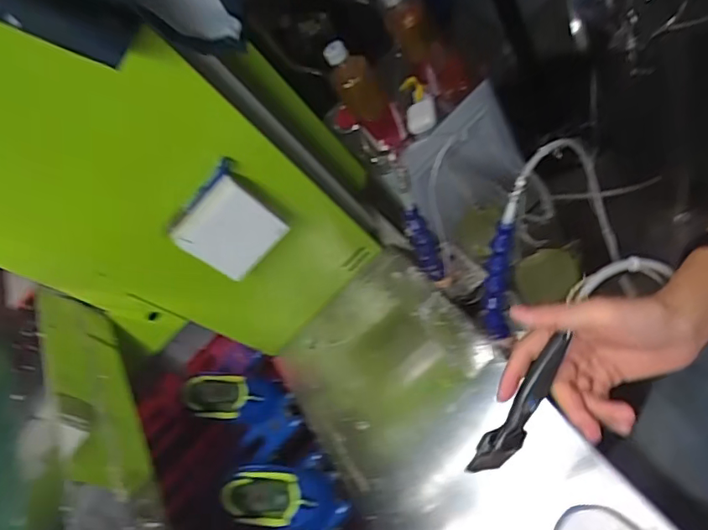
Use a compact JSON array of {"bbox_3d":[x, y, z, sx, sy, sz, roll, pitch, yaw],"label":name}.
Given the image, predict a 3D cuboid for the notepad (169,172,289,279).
[{"bbox_3d":[-0.129,-0.037,0.535,0.085,0.092,0.023,-47,34,3],"label":"notepad"}]

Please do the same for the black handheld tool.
[{"bbox_3d":[0.130,0.112,0.398,0.025,0.019,0.123,31,99,24],"label":"black handheld tool"}]

